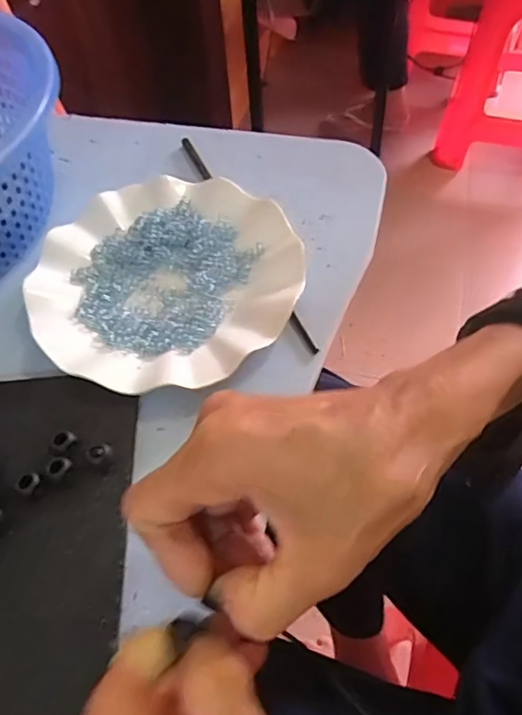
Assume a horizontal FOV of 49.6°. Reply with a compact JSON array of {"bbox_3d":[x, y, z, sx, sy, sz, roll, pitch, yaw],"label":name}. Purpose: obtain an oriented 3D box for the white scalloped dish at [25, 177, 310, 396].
[{"bbox_3d":[-0.064,-0.054,0.386,0.178,0.021,0.178,-2,54,2],"label":"white scalloped dish"}]

